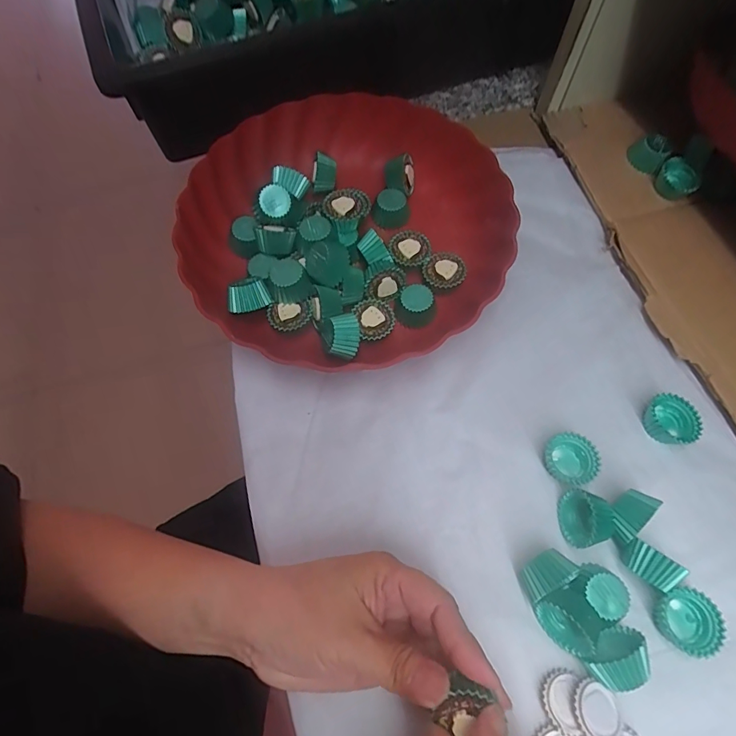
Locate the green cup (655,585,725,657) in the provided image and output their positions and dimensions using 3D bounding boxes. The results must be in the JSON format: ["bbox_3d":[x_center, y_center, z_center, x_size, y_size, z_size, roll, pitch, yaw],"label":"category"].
[{"bbox_3d":[0.181,0.142,0.254,0.028,0.015,0.031,25,69,10],"label":"green cup"}]

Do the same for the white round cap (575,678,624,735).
[{"bbox_3d":[0.121,0.180,0.236,0.028,0.009,0.025,38,72,14],"label":"white round cap"}]

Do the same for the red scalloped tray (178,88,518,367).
[{"bbox_3d":[-0.022,-0.113,0.350,0.241,0.043,0.231,-10,68,-4],"label":"red scalloped tray"}]

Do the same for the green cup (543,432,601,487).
[{"bbox_3d":[0.131,0.059,0.294,0.028,0.016,0.032,-37,72,-14],"label":"green cup"}]

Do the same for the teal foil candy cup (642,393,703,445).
[{"bbox_3d":[0.203,0.034,0.303,0.028,0.016,0.029,0,67,0],"label":"teal foil candy cup"}]

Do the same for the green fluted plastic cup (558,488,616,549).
[{"bbox_3d":[0.132,0.091,0.275,0.023,0.022,0.033,0,67,0],"label":"green fluted plastic cup"}]

